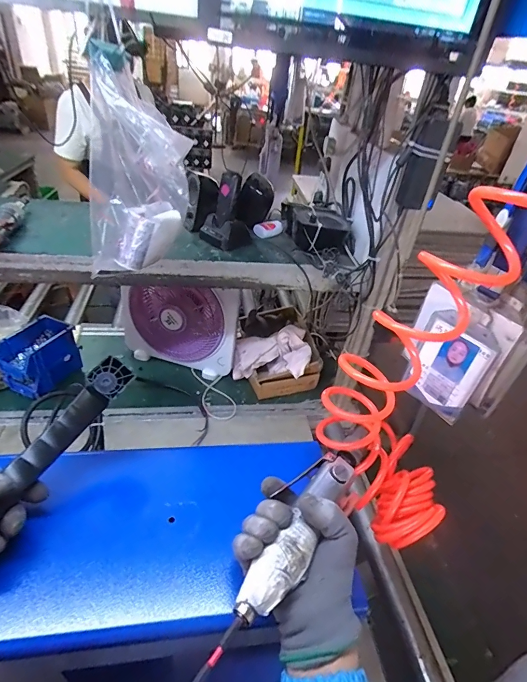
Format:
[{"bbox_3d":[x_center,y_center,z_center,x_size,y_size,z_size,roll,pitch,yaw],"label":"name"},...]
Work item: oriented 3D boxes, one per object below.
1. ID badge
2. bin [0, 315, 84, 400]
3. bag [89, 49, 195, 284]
[{"bbox_3d":[0.201,0.027,0.419,0.009,0.113,0.075,-14,41,-37],"label":"ID badge"},{"bbox_3d":[-0.547,0.048,0.945,0.121,0.139,0.163,24,39,20],"label":"bin"},{"bbox_3d":[-0.186,-0.244,0.549,0.137,0.245,0.143,-7,39,-20],"label":"bag"}]

